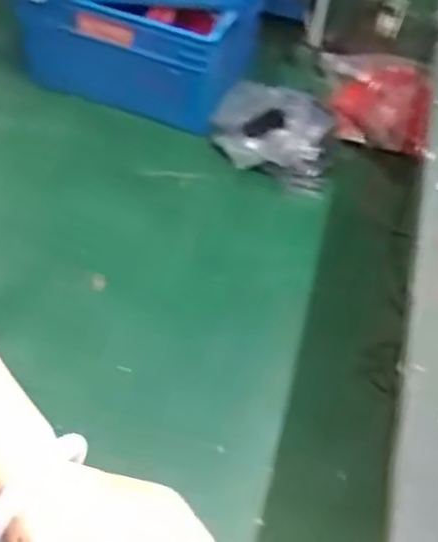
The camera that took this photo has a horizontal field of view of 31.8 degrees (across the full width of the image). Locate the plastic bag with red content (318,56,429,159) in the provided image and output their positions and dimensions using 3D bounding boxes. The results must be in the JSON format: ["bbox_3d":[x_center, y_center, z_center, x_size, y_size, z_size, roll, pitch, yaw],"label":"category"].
[{"bbox_3d":[0.384,-0.411,1.893,0.256,0.222,0.090,7,16,10],"label":"plastic bag with red content"}]

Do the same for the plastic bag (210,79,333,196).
[{"bbox_3d":[0.134,-0.335,1.885,0.299,0.141,0.195,13,50,7],"label":"plastic bag"}]

